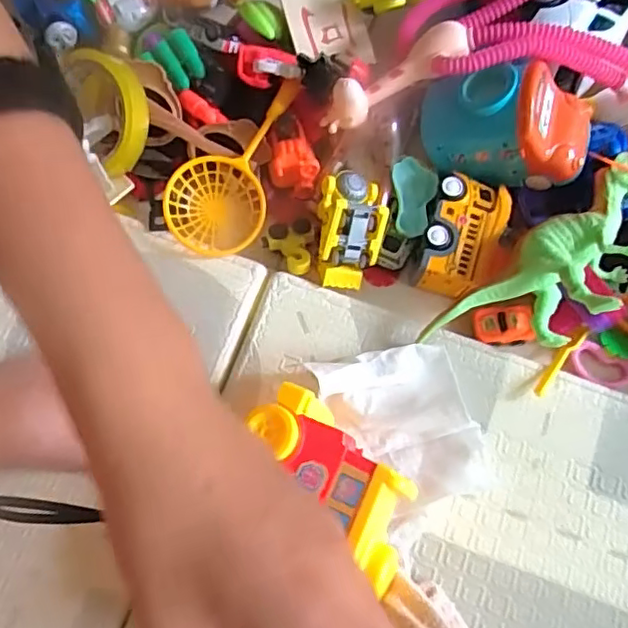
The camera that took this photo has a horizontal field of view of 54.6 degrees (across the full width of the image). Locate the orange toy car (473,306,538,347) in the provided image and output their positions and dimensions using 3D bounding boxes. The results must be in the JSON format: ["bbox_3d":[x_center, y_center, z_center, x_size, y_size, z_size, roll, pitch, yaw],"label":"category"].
[{"bbox_3d":[0.144,0.009,0.464,0.043,0.017,0.028,-5,74,-1],"label":"orange toy car"}]

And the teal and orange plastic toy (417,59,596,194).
[{"bbox_3d":[0.144,-0.142,0.446,0.122,0.056,0.061,8,74,3],"label":"teal and orange plastic toy"}]

